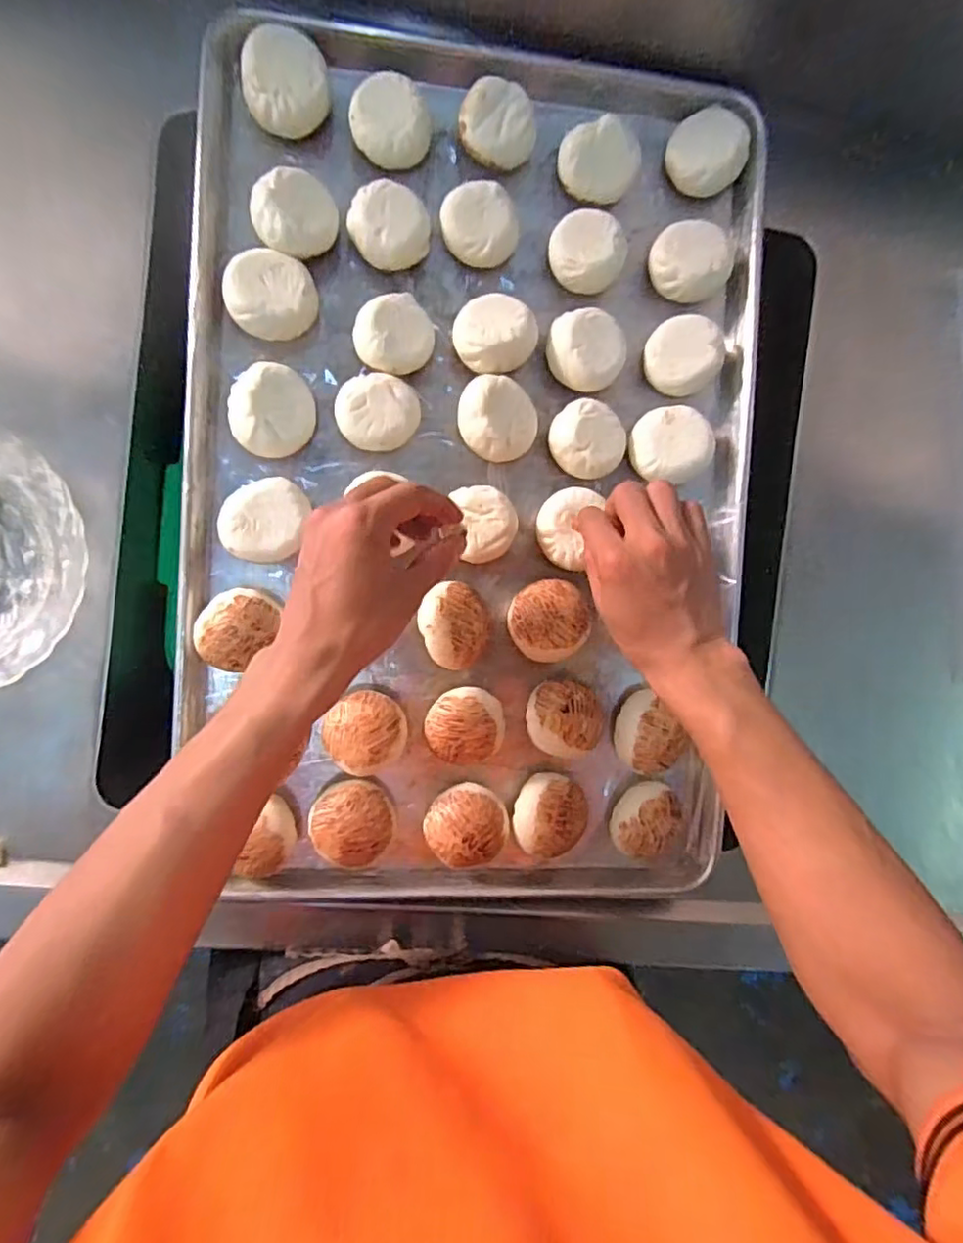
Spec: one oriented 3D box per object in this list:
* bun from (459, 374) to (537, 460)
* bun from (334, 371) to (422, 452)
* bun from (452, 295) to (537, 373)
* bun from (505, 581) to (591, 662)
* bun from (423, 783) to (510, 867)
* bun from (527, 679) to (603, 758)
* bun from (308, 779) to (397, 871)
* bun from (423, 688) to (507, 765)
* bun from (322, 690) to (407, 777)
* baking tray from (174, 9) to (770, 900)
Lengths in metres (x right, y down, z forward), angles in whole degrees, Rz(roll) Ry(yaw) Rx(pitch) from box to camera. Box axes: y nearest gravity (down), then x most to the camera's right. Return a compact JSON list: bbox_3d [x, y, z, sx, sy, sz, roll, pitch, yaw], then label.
[{"bbox_3d":[0.012,-0.143,0.451,0.055,0.036,0.054,1,92,-7],"label":"bun"},{"bbox_3d":[-0.073,-0.145,0.443,0.056,0.030,0.049,12,90,-7],"label":"bun"},{"bbox_3d":[0.010,-0.205,0.451,0.057,0.037,0.051,-12,93,-7],"label":"bun"},{"bbox_3d":[0.048,-0.001,0.461,0.054,0.047,0.055,0,92,-7],"label":"bun"},{"bbox_3d":[-0.011,0.147,0.462,0.055,0.042,0.055,0,92,-7],"label":"bun"},{"bbox_3d":[0.060,0.070,0.467,0.056,0.043,0.052,0,92,-7],"label":"bun"},{"bbox_3d":[-0.092,0.143,0.453,0.052,0.043,0.057,0,92,-7],"label":"bun"},{"bbox_3d":[-0.012,0.074,0.459,0.055,0.045,0.053,0,92,-7],"label":"bun"},{"bbox_3d":[-0.081,0.077,0.451,0.053,0.046,0.053,0,92,-7],"label":"bun"},{"bbox_3d":[-0.002,-0.097,0.452,0.393,0.045,0.604,3,91,-7],"label":"baking tray"}]

